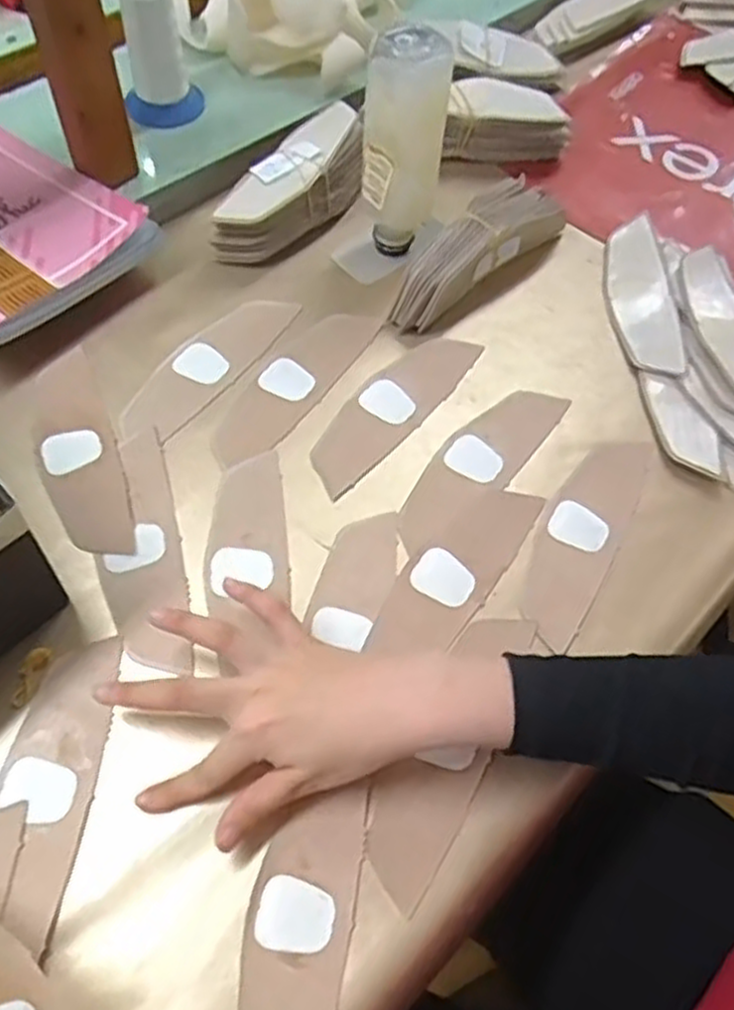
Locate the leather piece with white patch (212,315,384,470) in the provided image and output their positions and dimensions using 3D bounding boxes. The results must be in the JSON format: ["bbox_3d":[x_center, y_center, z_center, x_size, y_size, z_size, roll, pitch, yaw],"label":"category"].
[{"bbox_3d":[-0.055,-0.092,0.581,0.049,0.007,0.168,32,62,14],"label":"leather piece with white patch"}]

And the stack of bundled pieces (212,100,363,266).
[{"bbox_3d":[-0.057,-0.261,0.645,0.058,0.051,0.170,37,76,17],"label":"stack of bundled pieces"}]

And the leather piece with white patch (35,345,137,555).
[{"bbox_3d":[-0.198,-0.039,0.538,0.051,0.004,0.171,-14,61,-13],"label":"leather piece with white patch"}]

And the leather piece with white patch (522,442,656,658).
[{"bbox_3d":[0.146,0.016,0.529,0.051,0.004,0.167,26,60,11],"label":"leather piece with white patch"}]

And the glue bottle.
[{"bbox_3d":[0.027,-0.269,0.590,0.059,0.164,0.053,4,58,-2],"label":"glue bottle"}]

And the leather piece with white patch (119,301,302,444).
[{"bbox_3d":[-0.118,-0.106,0.585,0.048,0.004,0.162,33,62,15],"label":"leather piece with white patch"}]

